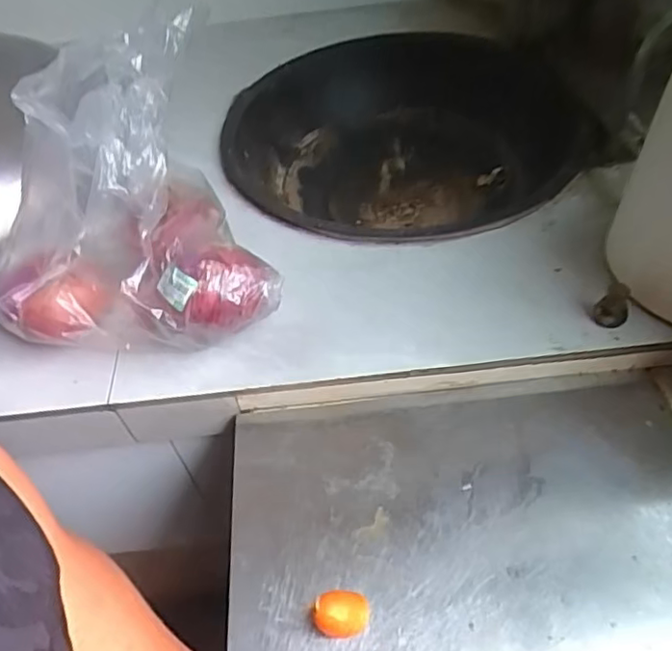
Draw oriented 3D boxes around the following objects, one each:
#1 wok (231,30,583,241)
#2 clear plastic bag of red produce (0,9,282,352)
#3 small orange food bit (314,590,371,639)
[{"bbox_3d":[0.080,-0.194,0.814,0.422,0.187,0.387,-5,49,3],"label":"wok"},{"bbox_3d":[-0.203,-0.095,0.534,0.230,0.238,0.214,-23,50,-13],"label":"clear plastic bag of red produce"},{"bbox_3d":[0.004,0.206,0.441,0.038,0.017,0.030,-6,49,2],"label":"small orange food bit"}]

